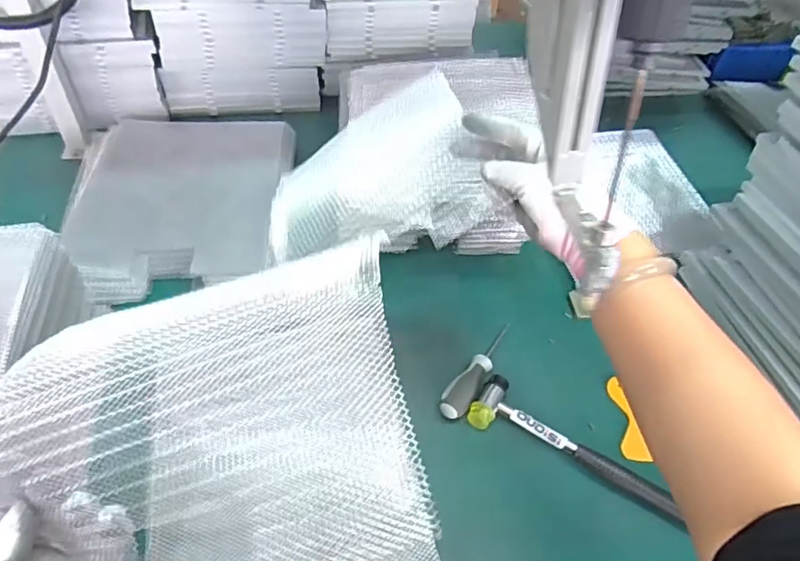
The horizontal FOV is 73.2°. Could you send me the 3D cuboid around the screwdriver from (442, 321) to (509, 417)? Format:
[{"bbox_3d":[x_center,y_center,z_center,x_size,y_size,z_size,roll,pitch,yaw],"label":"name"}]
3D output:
[{"bbox_3d":[0.095,0.099,0.617,0.029,0.021,0.151,31,52,21],"label":"screwdriver"}]

